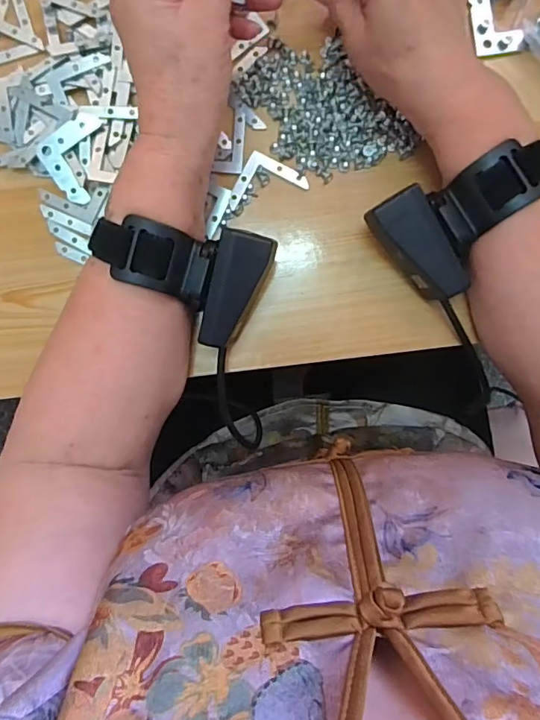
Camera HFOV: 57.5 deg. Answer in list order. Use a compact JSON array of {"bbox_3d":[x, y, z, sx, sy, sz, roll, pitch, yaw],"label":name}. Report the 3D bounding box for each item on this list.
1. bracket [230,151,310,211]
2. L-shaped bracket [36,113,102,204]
[{"bbox_3d":[-0.003,-0.121,0.322,0.051,0.004,0.032,-11,91,0],"label":"bracket"},{"bbox_3d":[-0.123,-0.131,0.317,0.044,0.005,0.045,-30,90,1],"label":"L-shaped bracket"}]

